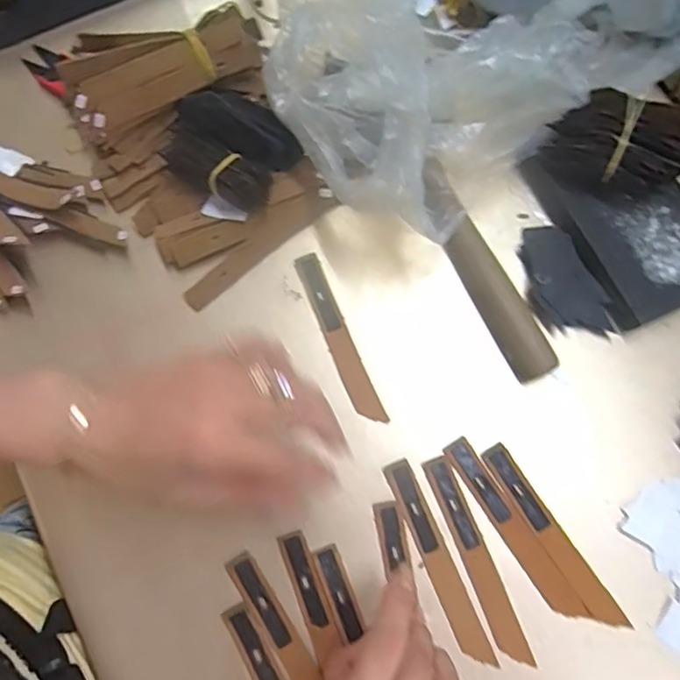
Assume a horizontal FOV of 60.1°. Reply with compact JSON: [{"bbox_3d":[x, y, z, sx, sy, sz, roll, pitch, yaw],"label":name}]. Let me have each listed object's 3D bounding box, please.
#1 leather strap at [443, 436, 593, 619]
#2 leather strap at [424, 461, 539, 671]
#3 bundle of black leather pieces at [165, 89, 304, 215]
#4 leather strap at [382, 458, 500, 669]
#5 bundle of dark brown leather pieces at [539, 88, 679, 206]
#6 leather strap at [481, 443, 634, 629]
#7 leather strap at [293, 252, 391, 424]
[{"bbox_3d":[0.106,0.115,0.358,0.017,0.004,0.122,-33,77,-8],"label":"leather strap"},{"bbox_3d":[0.082,0.132,0.356,0.017,0.004,0.124,-21,76,-5],"label":"leather strap"},{"bbox_3d":[-0.076,-0.136,0.406,0.086,0.038,0.072,33,77,9],"label":"bundle of black leather pieces"},{"bbox_3d":[0.059,0.134,0.356,0.017,0.005,0.124,-22,76,-6],"label":"leather strap"},{"bbox_3d":[0.185,-0.125,0.383,0.092,0.041,0.059,27,76,7],"label":"bundle of dark brown leather pieces"},{"bbox_3d":[0.129,0.119,0.357,0.017,0.004,0.122,-32,77,-8],"label":"leather strap"},{"bbox_3d":[-0.001,-0.001,0.389,0.017,0.005,0.121,-22,76,-6],"label":"leather strap"}]

